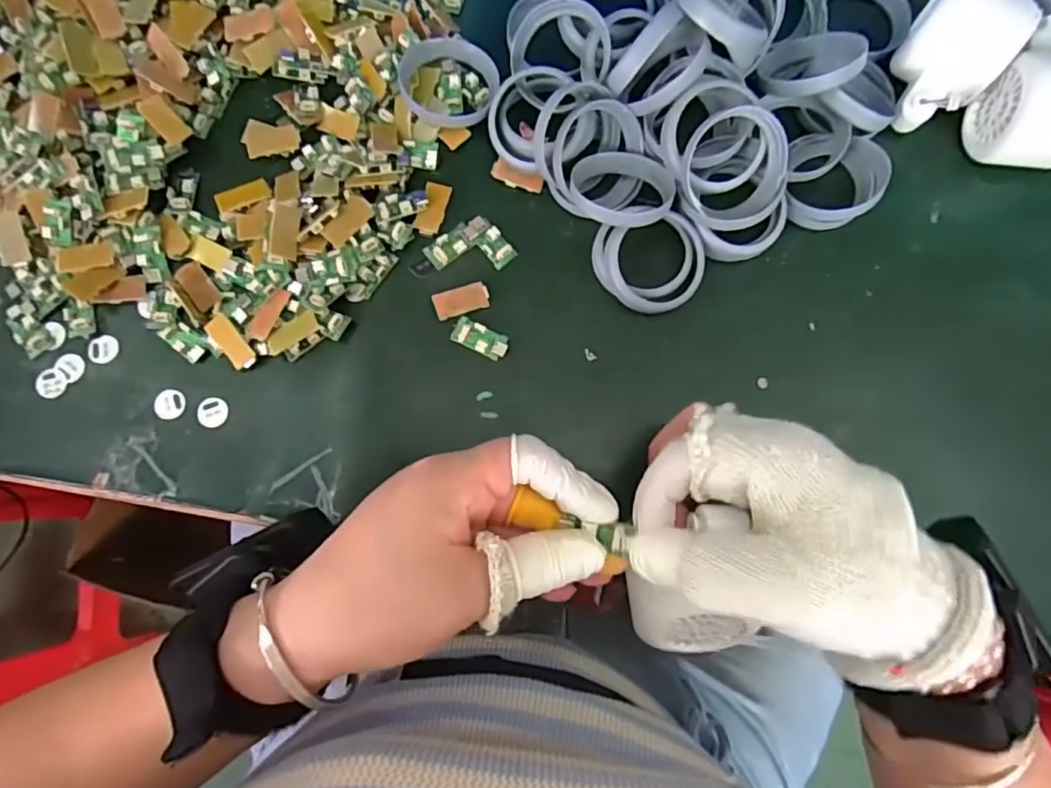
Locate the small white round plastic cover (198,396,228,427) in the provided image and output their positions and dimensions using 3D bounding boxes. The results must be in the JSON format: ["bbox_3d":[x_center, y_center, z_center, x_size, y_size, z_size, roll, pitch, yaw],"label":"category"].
[{"bbox_3d":[-0.179,0.010,0.334,0.017,0.004,0.017,0,80,0],"label":"small white round plastic cover"}]

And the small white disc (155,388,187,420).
[{"bbox_3d":[-0.203,0.006,0.333,0.015,0.004,0.017,11,80,2],"label":"small white disc"}]

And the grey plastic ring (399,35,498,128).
[{"bbox_3d":[-0.046,-0.190,0.352,0.060,0.011,0.060,0,80,0],"label":"grey plastic ring"}]

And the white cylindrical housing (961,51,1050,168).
[{"bbox_3d":[0.296,-0.165,0.335,0.052,0.051,0.060,-4,80,-1],"label":"white cylindrical housing"}]

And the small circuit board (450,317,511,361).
[{"bbox_3d":[-0.026,-0.032,0.339,0.033,0.004,0.016,25,81,4],"label":"small circuit board"}]

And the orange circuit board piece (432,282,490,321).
[{"bbox_3d":[-0.037,-0.055,0.341,0.032,0.004,0.016,-19,81,-4],"label":"orange circuit board piece"}]

